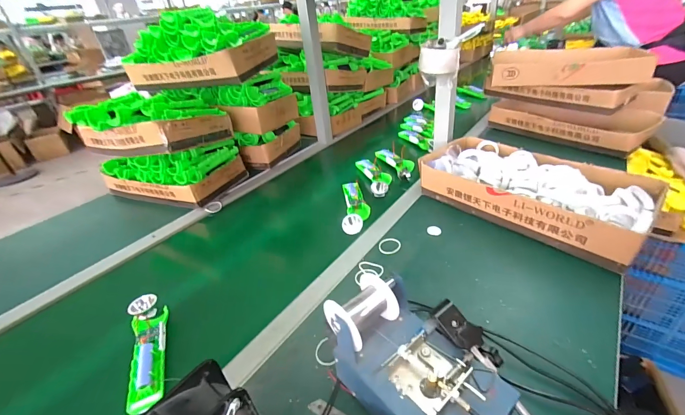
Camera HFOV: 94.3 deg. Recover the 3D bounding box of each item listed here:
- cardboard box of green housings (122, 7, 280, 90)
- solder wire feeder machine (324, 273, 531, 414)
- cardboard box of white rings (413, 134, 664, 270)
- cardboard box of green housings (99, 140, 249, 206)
[{"bbox_3d":[-0.422,-0.458,0.927,0.415,0.172,0.210,5,35,18],"label":"cardboard box of green housings"},{"bbox_3d":[0.103,0.193,0.373,0.148,0.136,0.235,-31,40,-32],"label":"solder wire feeder machine"},{"bbox_3d":[0.411,-0.045,0.723,0.234,0.087,0.439,-32,40,-32],"label":"cardboard box of white rings"},{"bbox_3d":[-0.527,-0.126,0.960,0.383,0.124,0.202,7,36,21],"label":"cardboard box of green housings"}]

